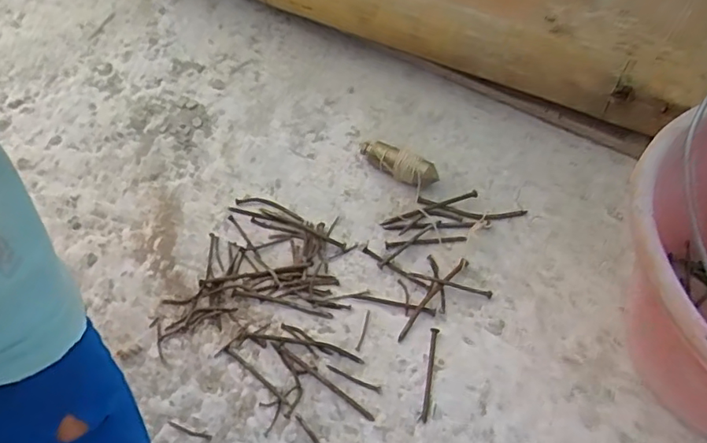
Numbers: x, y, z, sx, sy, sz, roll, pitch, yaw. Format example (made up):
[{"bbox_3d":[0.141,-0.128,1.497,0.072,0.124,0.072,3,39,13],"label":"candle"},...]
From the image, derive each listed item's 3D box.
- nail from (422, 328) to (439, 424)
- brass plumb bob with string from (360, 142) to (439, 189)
[{"bbox_3d":[0.062,0.122,0.449,0.006,0.004,0.075,6,60,8],"label":"nail"},{"bbox_3d":[0.043,-0.056,0.546,0.078,0.026,0.023,31,66,20],"label":"brass plumb bob with string"}]

